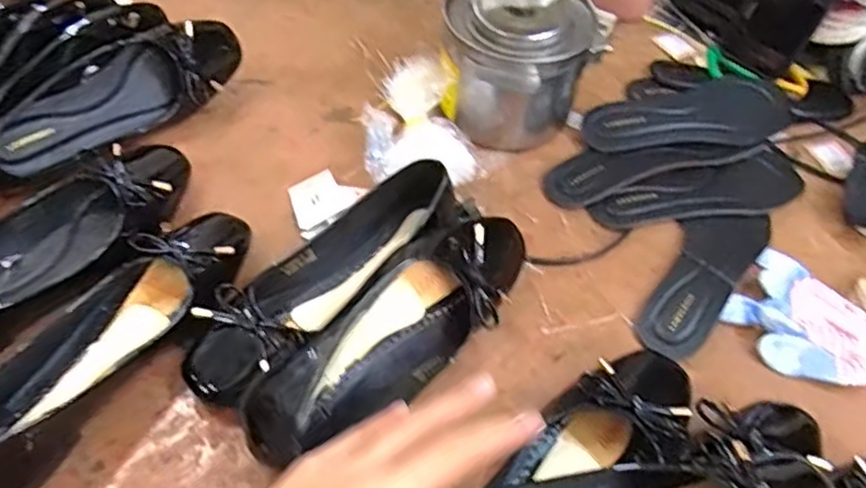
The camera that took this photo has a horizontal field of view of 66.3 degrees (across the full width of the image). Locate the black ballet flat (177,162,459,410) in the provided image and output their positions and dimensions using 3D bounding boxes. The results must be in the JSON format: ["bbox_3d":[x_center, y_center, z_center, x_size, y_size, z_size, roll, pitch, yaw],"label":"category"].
[{"bbox_3d":[-0.075,0.028,0.494,0.233,0.072,0.080,-32,61,-27],"label":"black ballet flat"}]

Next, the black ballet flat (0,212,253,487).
[{"bbox_3d":[-0.217,0.061,0.458,0.085,0.061,0.248,30,54,17],"label":"black ballet flat"}]

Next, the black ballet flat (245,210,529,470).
[{"bbox_3d":[-0.027,0.060,0.460,0.064,0.063,0.225,39,58,23],"label":"black ballet flat"}]

